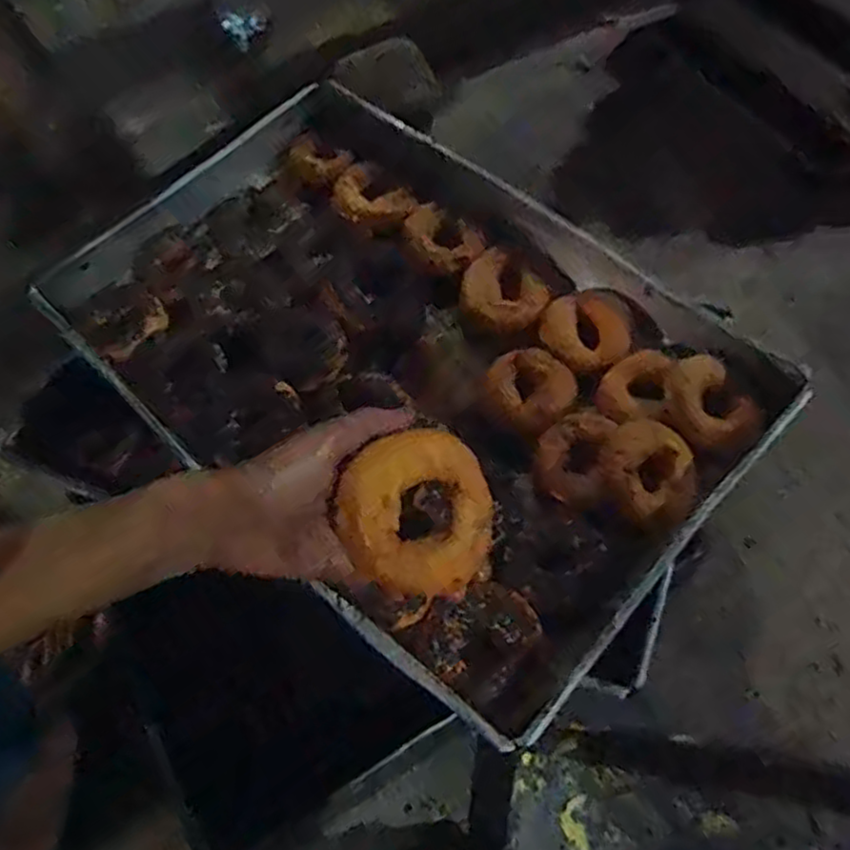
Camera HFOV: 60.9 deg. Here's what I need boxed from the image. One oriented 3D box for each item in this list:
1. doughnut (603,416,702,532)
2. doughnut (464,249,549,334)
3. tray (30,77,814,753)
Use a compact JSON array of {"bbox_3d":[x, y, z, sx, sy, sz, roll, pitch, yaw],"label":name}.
[{"bbox_3d":[0.188,0.041,0.599,0.082,0.029,0.082,-1,60,2],"label":"doughnut"},{"bbox_3d":[0.075,-0.131,0.726,0.072,0.027,0.088,-35,64,-16],"label":"doughnut"},{"bbox_3d":[-0.015,-0.079,0.693,0.612,0.065,0.444,38,69,22],"label":"tray"}]

